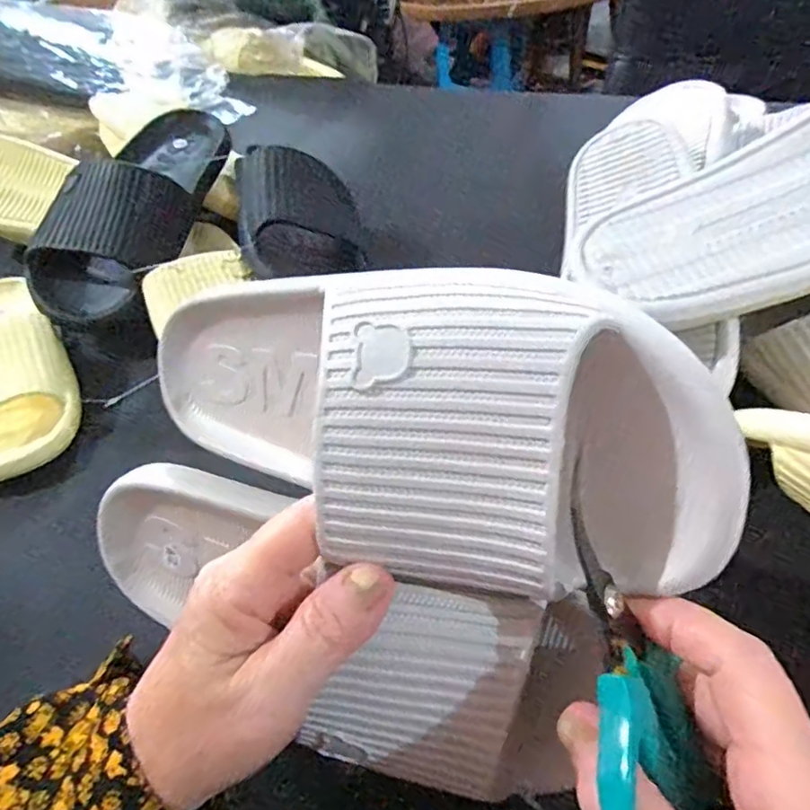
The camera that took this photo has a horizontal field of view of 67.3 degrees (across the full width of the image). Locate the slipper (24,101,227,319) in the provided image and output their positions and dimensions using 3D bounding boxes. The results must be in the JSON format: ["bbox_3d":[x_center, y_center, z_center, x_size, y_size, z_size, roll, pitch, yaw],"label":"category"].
[{"bbox_3d":[-0.241,-0.190,0.556,0.117,0.082,0.248,1,47,8],"label":"slipper"}]

